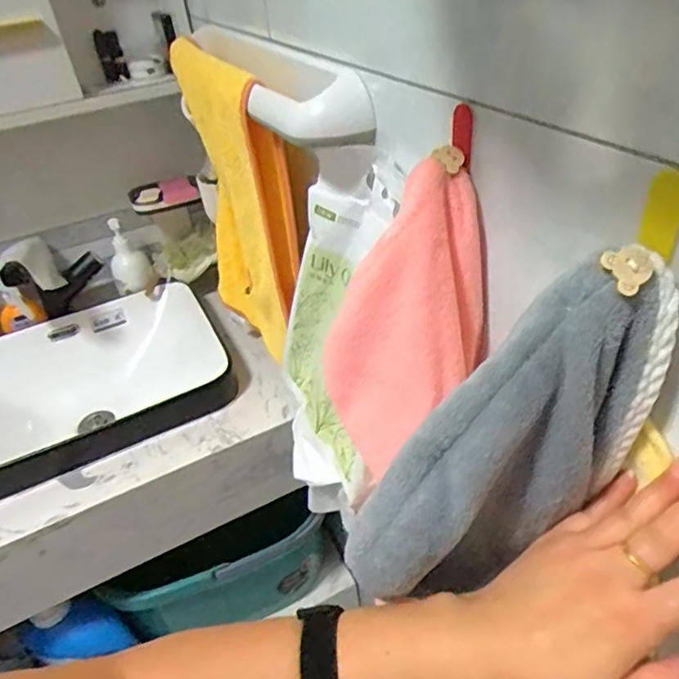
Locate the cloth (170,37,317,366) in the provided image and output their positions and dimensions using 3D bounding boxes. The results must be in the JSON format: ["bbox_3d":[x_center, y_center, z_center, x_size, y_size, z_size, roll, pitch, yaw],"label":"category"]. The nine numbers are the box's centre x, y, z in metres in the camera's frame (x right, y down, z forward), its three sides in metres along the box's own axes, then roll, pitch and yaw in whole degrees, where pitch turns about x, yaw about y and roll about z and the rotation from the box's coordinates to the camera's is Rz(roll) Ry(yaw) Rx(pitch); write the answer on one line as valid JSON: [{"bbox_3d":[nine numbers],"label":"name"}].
[{"bbox_3d":[-0.119,-0.153,0.699,0.058,0.363,0.291,-24,41,-21],"label":"cloth"}]

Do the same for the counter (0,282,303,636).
[{"bbox_3d":[-0.378,0.147,0.815,0.570,0.237,0.351,-24,41,-21],"label":"counter"}]

